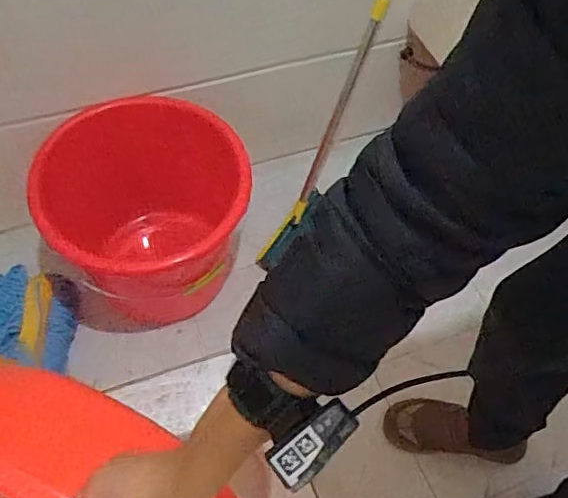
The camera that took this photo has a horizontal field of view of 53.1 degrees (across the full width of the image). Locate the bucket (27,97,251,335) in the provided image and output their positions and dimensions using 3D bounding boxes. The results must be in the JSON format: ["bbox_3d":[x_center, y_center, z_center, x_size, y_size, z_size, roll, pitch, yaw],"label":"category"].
[{"bbox_3d":[-0.254,-0.036,1.094,0.348,0.368,0.336,2,57,-4],"label":"bucket"}]

